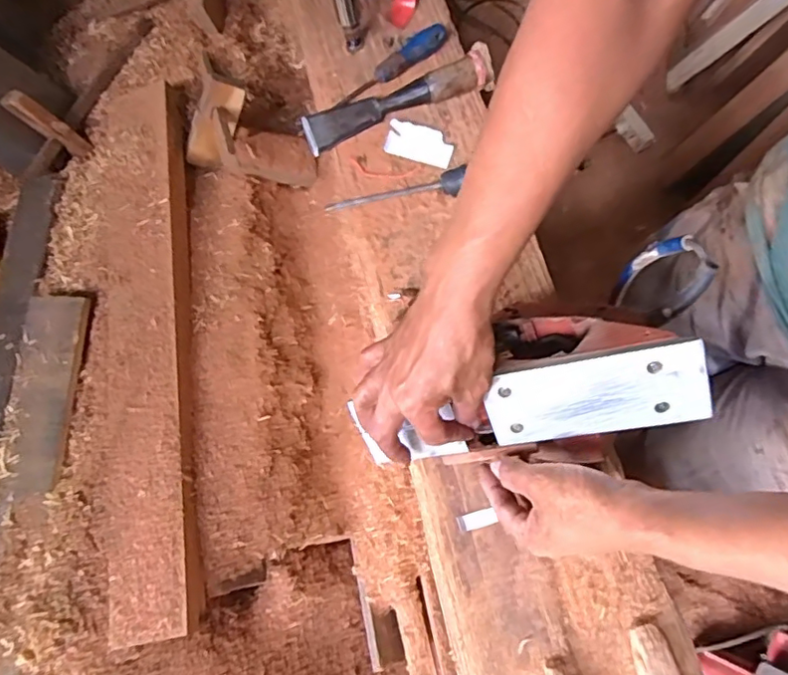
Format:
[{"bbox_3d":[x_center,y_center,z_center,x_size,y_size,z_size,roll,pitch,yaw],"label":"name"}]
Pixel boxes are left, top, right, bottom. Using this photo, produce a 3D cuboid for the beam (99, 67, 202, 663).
[{"bbox_3d":[-0.340,-0.024,0.779,0.151,0.055,0.777,-12,70,9],"label":"beam"}]

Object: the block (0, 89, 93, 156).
[{"bbox_3d":[-0.531,-0.329,0.890,0.030,0.124,0.030,1,64,45],"label":"block"}]

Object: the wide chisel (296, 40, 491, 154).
[{"bbox_3d":[0.004,-0.294,0.715,0.240,0.031,0.051,-20,73,5],"label":"wide chisel"}]

